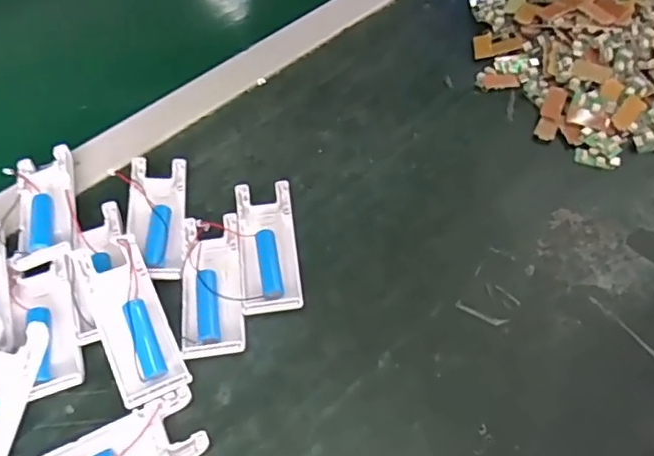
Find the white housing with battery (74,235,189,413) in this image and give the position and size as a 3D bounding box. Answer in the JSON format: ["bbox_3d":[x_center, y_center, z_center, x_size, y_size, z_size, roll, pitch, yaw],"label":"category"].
[{"bbox_3d":[-0.122,0.055,0.355,0.040,0.018,0.107,-24,71,-13],"label":"white housing with battery"}]

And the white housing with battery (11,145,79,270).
[{"bbox_3d":[-0.201,-0.019,0.407,0.041,0.018,0.101,-15,57,-8],"label":"white housing with battery"}]

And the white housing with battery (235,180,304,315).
[{"bbox_3d":[-0.041,0.010,0.397,0.040,0.012,0.103,-7,56,-3],"label":"white housing with battery"}]

